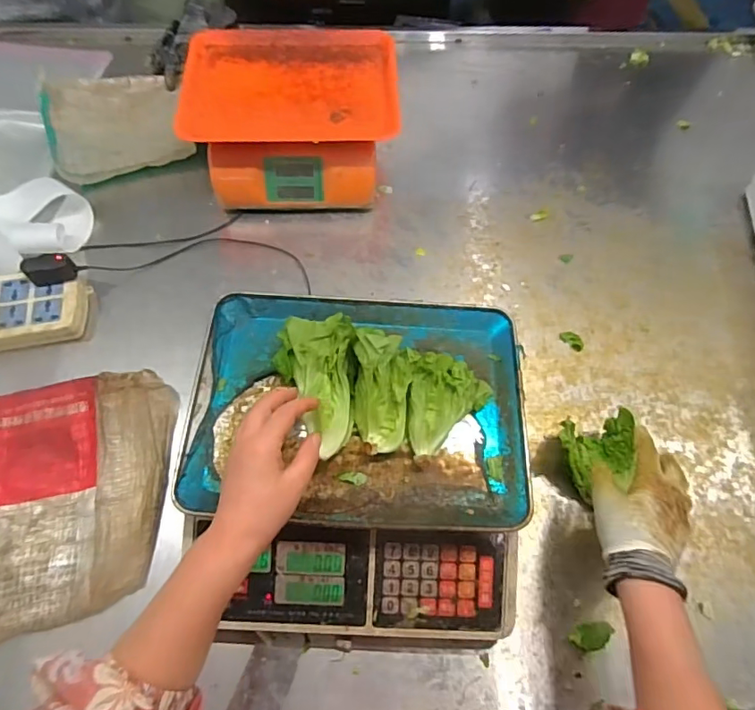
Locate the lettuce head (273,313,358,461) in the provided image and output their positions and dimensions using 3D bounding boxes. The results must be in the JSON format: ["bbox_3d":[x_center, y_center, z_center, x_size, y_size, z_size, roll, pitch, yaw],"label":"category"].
[{"bbox_3d":[-0.057,0.026,0.478,0.075,0.052,0.132,-2,64,-5],"label":"lettuce head"}]

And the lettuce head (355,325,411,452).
[{"bbox_3d":[0.005,0.033,0.490,0.051,0.045,0.116,-2,90,-5],"label":"lettuce head"}]

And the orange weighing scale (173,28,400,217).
[{"bbox_3d":[-0.125,-0.348,0.756,0.287,0.124,0.250,1,64,-3],"label":"orange weighing scale"}]

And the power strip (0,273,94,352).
[{"bbox_3d":[-0.466,-0.053,0.638,0.181,0.032,0.099,-10,65,-8],"label":"power strip"}]

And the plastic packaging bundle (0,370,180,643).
[{"bbox_3d":[-0.364,0.155,0.547,0.262,0.031,0.278,-3,64,-5],"label":"plastic packaging bundle"}]

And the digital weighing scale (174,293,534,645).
[{"bbox_3d":[-0.021,0.110,0.531,0.326,0.109,0.328,3,63,-1],"label":"digital weighing scale"}]

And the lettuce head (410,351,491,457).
[{"bbox_3d":[0.074,0.047,0.496,0.085,0.049,0.093,-1,63,-3],"label":"lettuce head"}]

